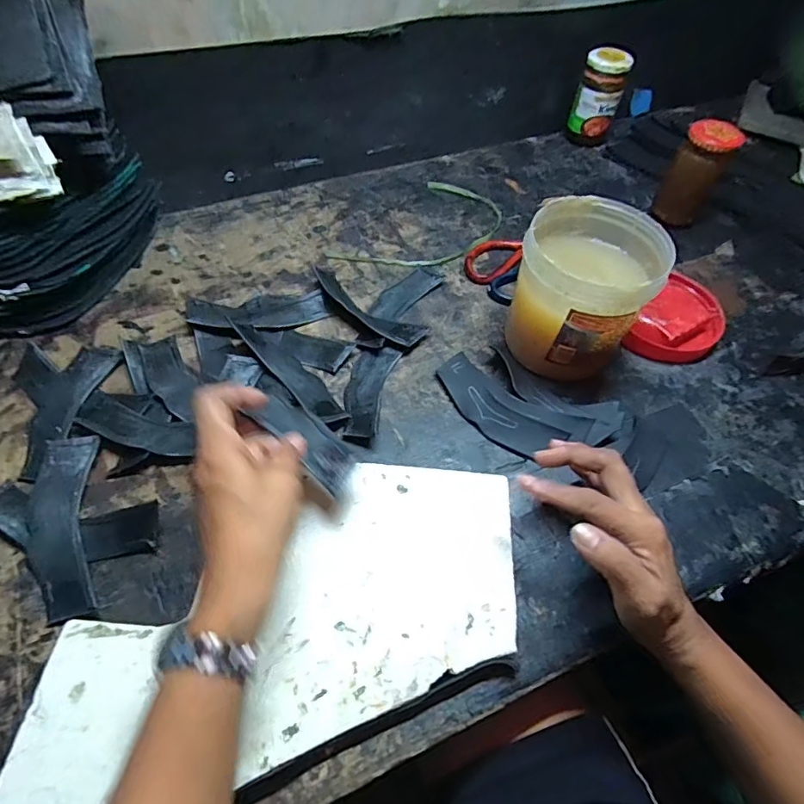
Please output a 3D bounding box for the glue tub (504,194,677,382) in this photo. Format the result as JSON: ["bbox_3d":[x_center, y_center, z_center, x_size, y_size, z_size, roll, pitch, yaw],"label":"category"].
[{"bbox_3d":[0.165,-0.102,0.471,0.116,0.129,0.123,1,55,-2],"label":"glue tub"}]

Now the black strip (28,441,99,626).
[{"bbox_3d":[-0.256,0.093,0.377,0.047,0.015,0.142,-12,57,-11],"label":"black strip"}]

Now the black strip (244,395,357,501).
[{"bbox_3d":[-0.068,0.029,0.360,0.090,0.013,0.033,42,63,17],"label":"black strip"}]

